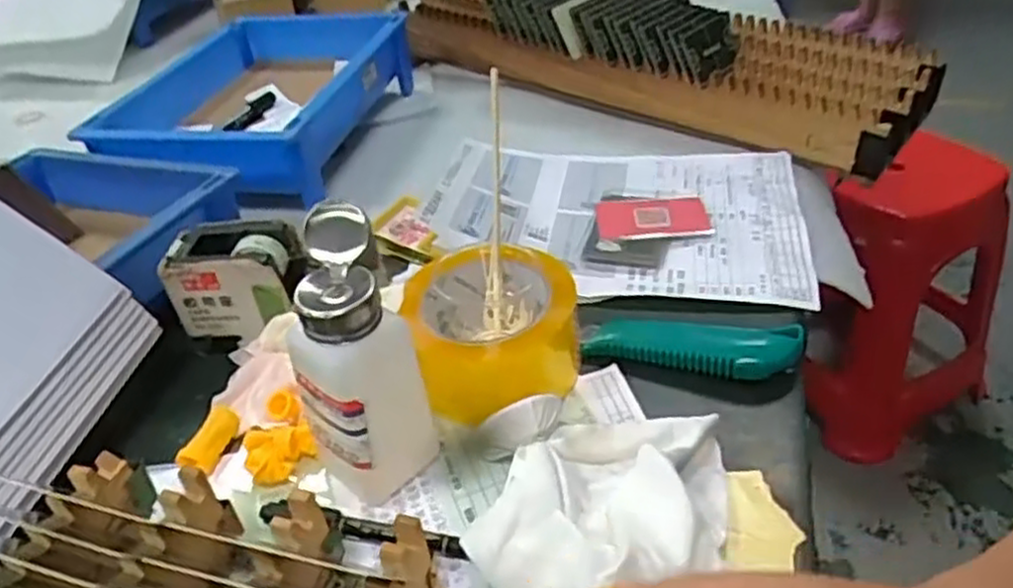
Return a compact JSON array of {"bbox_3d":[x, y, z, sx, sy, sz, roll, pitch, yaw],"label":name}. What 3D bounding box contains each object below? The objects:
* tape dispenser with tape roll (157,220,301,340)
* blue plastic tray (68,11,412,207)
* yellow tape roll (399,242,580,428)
[{"bbox_3d":[-0.181,-0.011,0.520,0.079,0.059,0.050,-2,36,5],"label":"tape dispenser with tape roll"},{"bbox_3d":[-0.250,-0.189,0.760,0.236,0.086,0.292,3,37,12],"label":"blue plastic tray"},{"bbox_3d":[-0.007,0.022,0.477,0.098,0.068,0.098,-4,36,3],"label":"yellow tape roll"}]

